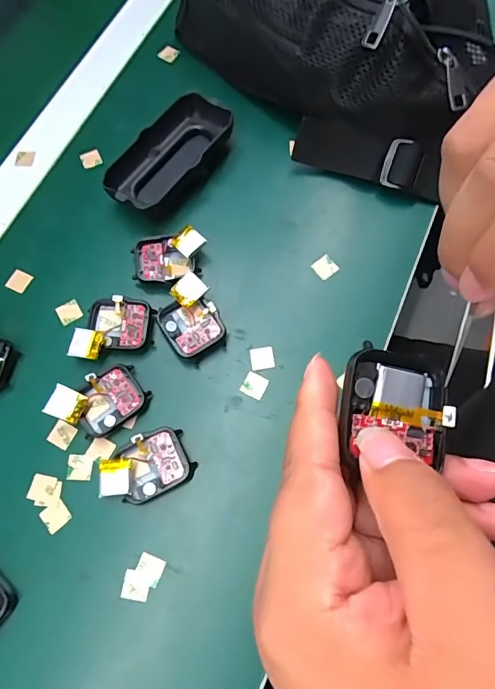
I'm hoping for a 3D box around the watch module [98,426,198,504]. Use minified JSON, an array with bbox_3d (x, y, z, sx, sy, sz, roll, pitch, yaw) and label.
[{"bbox_3d":[-0.063,0.076,0.279,0.054,0.017,0.038,-23,72,-7],"label":"watch module"}]

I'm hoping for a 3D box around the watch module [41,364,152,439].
[{"bbox_3d":[-0.096,0.038,0.292,0.057,0.019,0.038,-26,72,-8],"label":"watch module"}]

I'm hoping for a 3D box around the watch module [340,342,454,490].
[{"bbox_3d":[0.051,0.024,0.156,0.039,0.010,0.043,13,71,6],"label":"watch module"}]

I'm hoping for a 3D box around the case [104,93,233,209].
[{"bbox_3d":[-0.060,-0.145,0.353,0.050,0.027,0.109,35,75,12],"label":"case"}]

